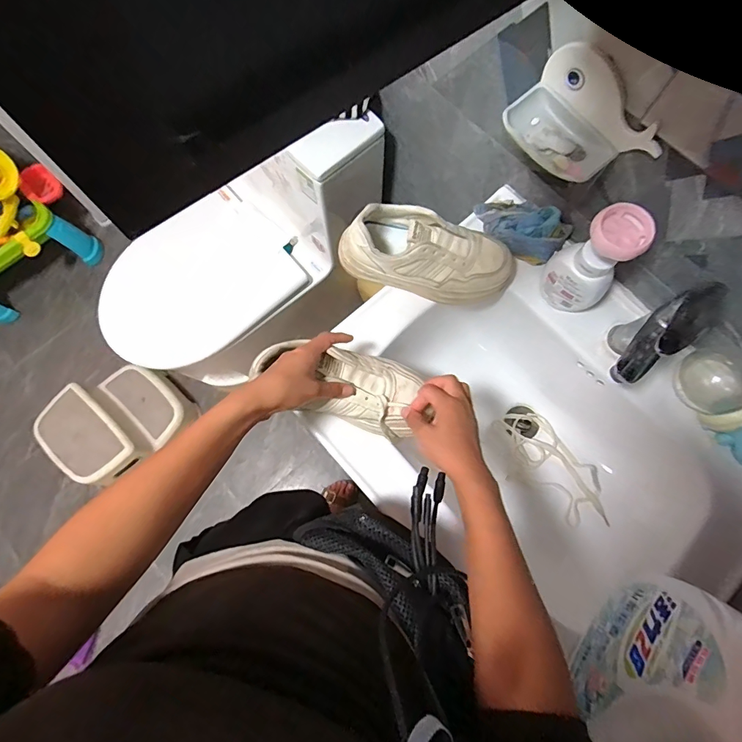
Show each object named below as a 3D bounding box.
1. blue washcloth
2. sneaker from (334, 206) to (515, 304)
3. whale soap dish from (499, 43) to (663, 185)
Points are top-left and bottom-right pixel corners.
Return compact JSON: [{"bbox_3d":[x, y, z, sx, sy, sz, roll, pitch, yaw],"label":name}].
[{"bbox_3d":[0.216,-0.214,0.605,0.131,0.055,0.080,35,77,8],"label":"blue washcloth"},{"bbox_3d":[0.082,-0.157,0.572,0.247,0.093,0.086,7,75,1],"label":"sneaker"},{"bbox_3d":[0.233,-0.277,0.464,0.158,0.073,0.085,41,78,9],"label":"whale soap dish"}]

